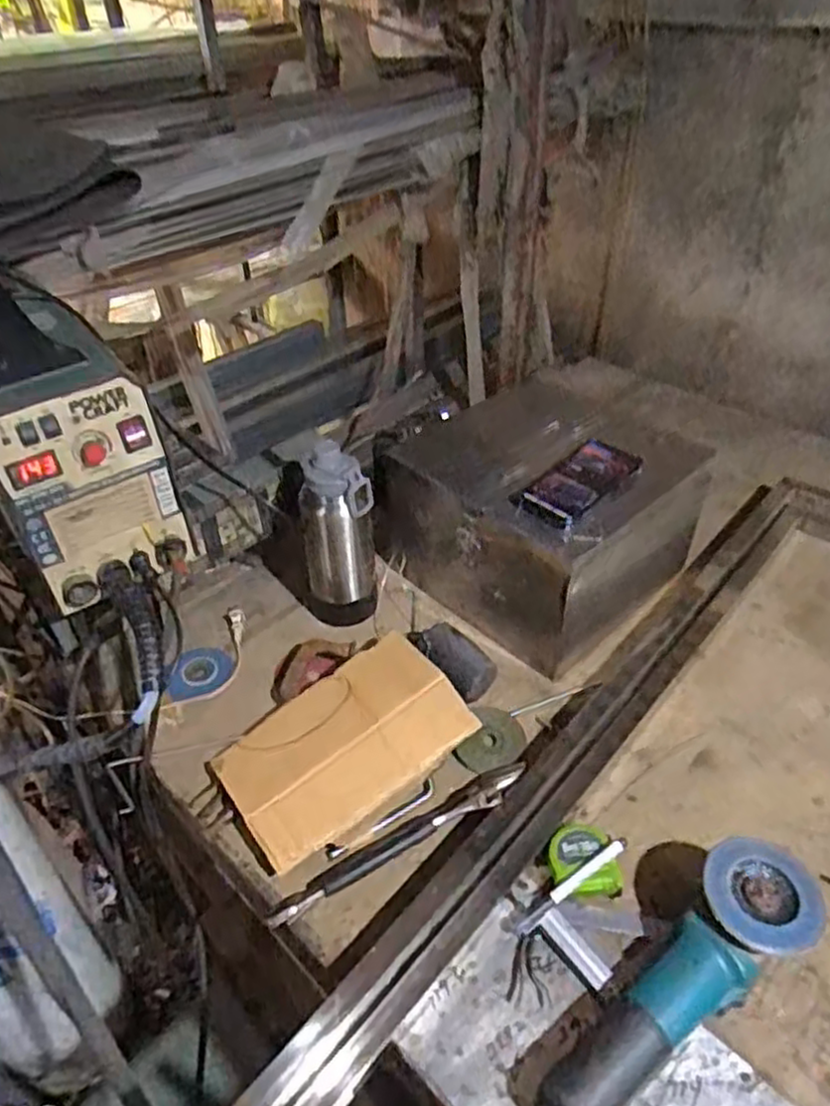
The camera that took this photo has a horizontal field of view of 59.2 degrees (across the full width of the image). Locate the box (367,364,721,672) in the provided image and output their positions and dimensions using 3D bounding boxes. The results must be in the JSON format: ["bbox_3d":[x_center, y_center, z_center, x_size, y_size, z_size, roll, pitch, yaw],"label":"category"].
[{"bbox_3d":[0.153,-0.053,0.999,0.351,0.228,0.291,29,48,32],"label":"box"}]

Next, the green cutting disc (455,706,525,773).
[{"bbox_3d":[0.090,0.214,0.838,0.074,0.011,0.077,23,64,4],"label":"green cutting disc"}]

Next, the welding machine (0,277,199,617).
[{"bbox_3d":[-0.398,-0.140,0.795,0.157,0.257,0.319,-25,45,-26],"label":"welding machine"}]

